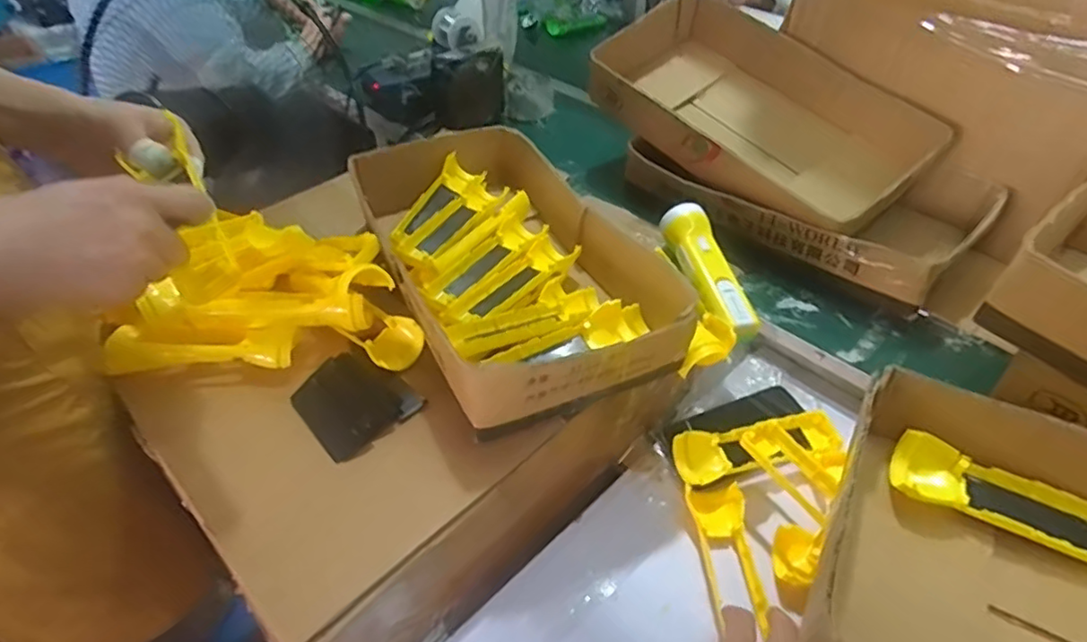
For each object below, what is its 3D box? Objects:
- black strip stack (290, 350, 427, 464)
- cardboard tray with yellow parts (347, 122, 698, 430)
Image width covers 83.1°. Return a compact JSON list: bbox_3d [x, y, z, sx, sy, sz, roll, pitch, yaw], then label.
[{"bbox_3d":[-0.168,0.067,0.547,0.091,0.017,0.100,-31,51,-31],"label":"black strip stack"},{"bbox_3d":[-0.046,-0.072,0.650,0.229,0.087,0.420,-16,45,-18],"label":"cardboard tray with yellow parts"}]

